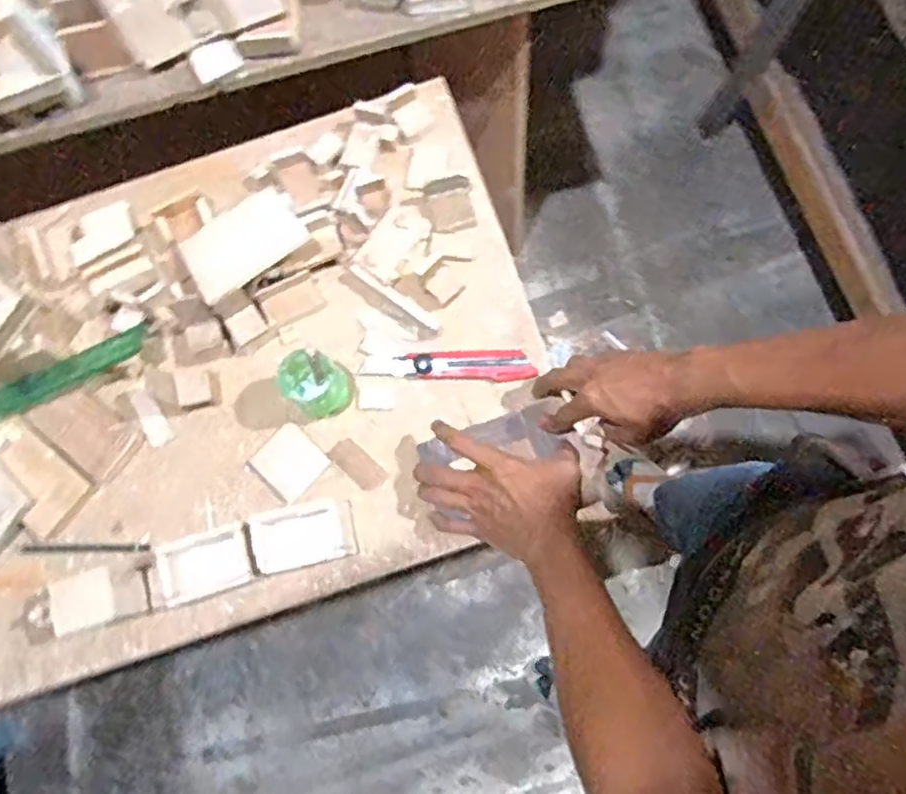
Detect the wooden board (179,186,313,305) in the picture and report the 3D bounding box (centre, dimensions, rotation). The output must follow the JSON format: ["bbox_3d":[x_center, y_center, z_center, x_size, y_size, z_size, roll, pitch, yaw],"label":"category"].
[{"bbox_3d":[-0.227,-0.166,0.688,0.132,0.012,0.102,-39,62,-16],"label":"wooden board"}]

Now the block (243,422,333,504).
[{"bbox_3d":[-0.176,0.070,0.686,0.071,0.013,0.067,41,83,13],"label":"block"}]

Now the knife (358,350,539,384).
[{"bbox_3d":[-0.006,-0.034,0.694,0.183,0.012,0.035,-1,76,5],"label":"knife"}]

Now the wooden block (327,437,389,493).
[{"bbox_3d":[-0.101,0.072,0.679,0.062,0.006,0.030,41,83,13],"label":"wooden block"}]

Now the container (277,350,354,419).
[{"bbox_3d":[-0.141,-0.014,0.660,0.065,0.066,0.065,-1,76,5],"label":"container"}]

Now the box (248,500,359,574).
[{"bbox_3d":[-0.148,0.139,0.640,0.089,0.048,0.059,-15,75,1],"label":"box"}]

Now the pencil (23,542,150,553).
[{"bbox_3d":[-0.382,0.156,0.666,0.132,0.005,0.010,-1,76,5],"label":"pencil"}]

